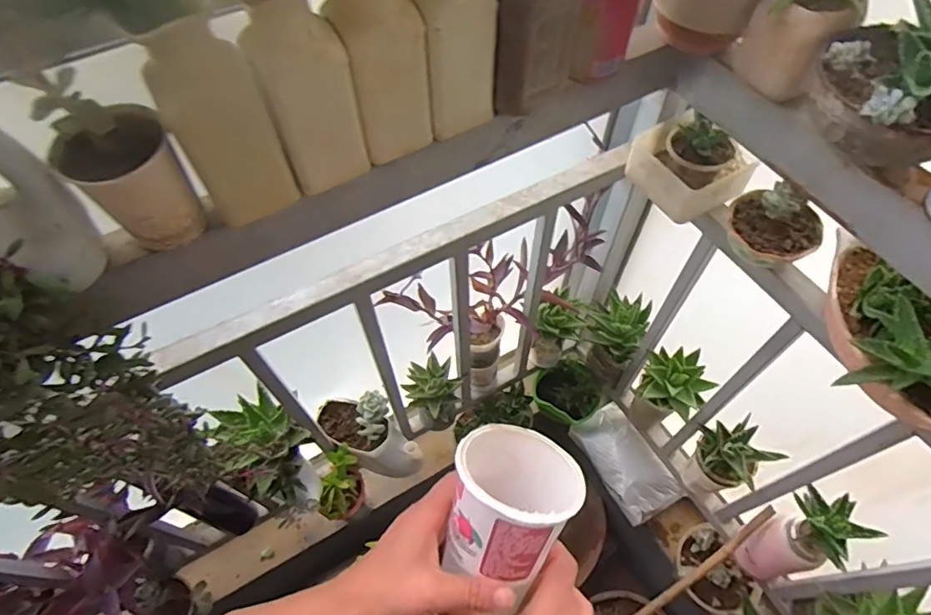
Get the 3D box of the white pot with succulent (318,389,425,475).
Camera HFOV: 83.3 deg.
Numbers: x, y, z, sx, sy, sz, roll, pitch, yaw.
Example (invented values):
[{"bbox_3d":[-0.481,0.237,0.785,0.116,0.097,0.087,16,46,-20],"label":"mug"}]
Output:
[{"bbox_3d":[-0.163,0.208,0.879,0.196,0.131,0.091,33,64,19],"label":"white pot with succulent"}]

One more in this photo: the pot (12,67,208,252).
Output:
[{"bbox_3d":[-0.221,-0.092,0.342,0.065,0.120,0.058,39,66,21],"label":"pot"}]

